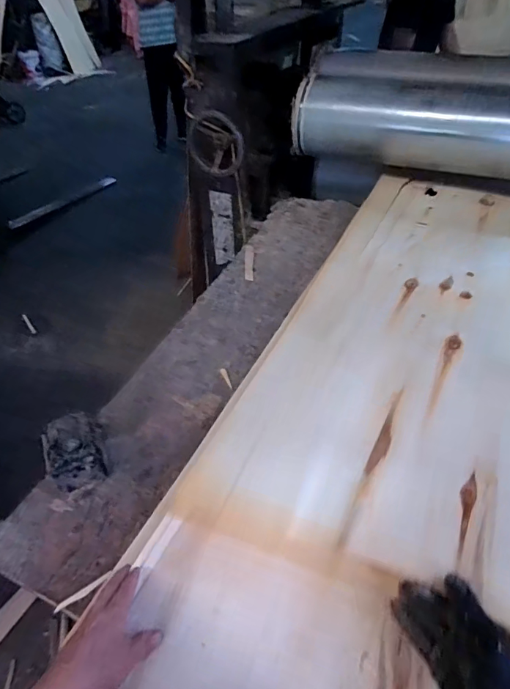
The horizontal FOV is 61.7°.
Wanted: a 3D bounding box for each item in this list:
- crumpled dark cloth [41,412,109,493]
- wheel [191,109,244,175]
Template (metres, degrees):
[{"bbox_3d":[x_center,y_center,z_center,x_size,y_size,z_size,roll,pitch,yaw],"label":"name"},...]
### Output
[{"bbox_3d":[-0.288,0.172,0.691,0.085,0.086,0.108,-16,42,-16],"label":"crumpled dark cloth"},{"bbox_3d":[-0.101,-0.519,1.109,0.150,0.171,0.047,24,63,-2],"label":"wheel"}]

